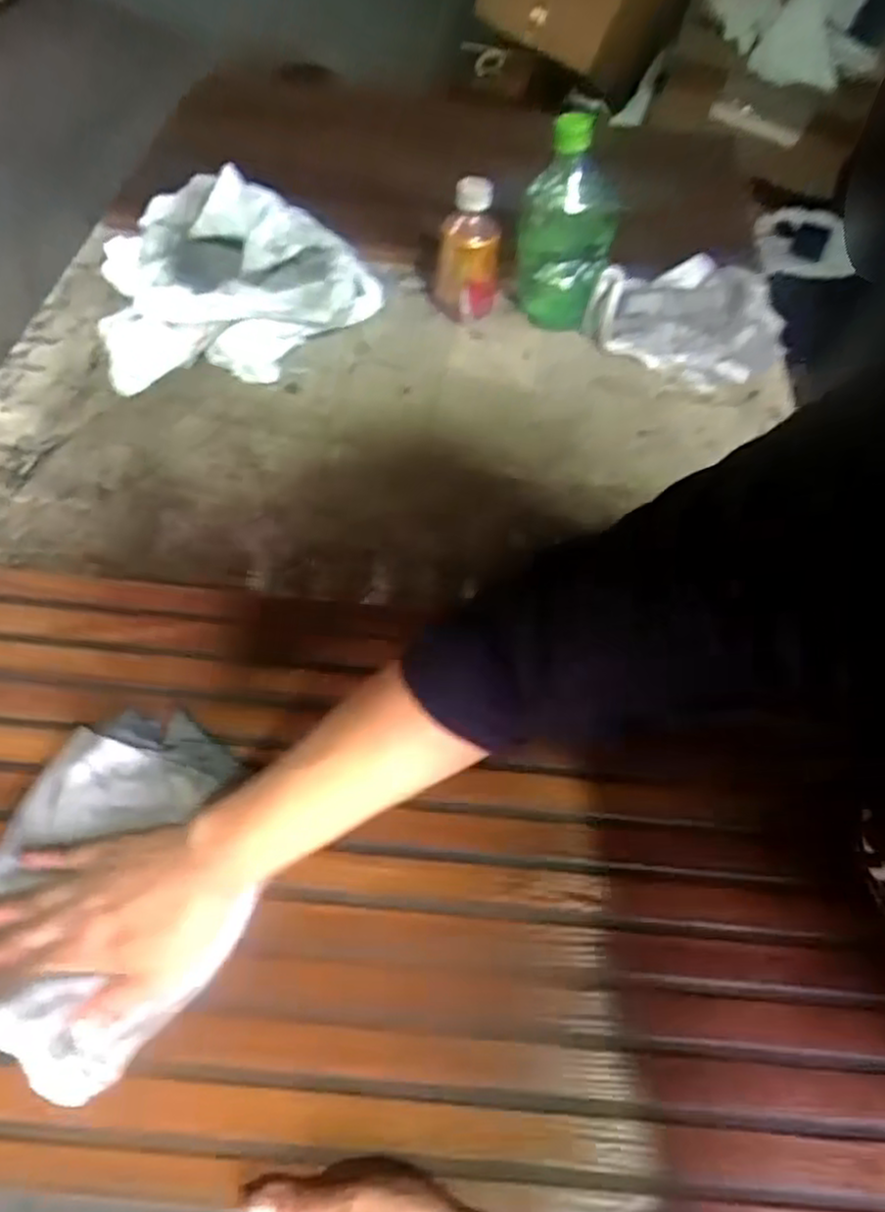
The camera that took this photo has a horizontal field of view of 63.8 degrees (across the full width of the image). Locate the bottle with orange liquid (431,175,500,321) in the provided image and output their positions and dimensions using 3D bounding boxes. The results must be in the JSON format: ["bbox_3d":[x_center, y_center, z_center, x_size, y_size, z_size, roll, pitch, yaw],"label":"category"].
[{"bbox_3d":[0.029,-0.387,0.761,0.068,0.136,0.071,5,58,1],"label":"bottle with orange liquid"}]

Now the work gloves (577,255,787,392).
[{"bbox_3d":[0.284,-0.330,0.812,0.202,0.079,0.194,26,60,13],"label":"work gloves"}]

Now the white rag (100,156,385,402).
[{"bbox_3d":[-0.214,-0.349,0.758,0.280,0.084,0.263,-7,58,-7],"label":"white rag"}]

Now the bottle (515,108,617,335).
[{"bbox_3d":[0.133,-0.405,0.749,0.097,0.197,0.091,13,58,6],"label":"bottle"}]

